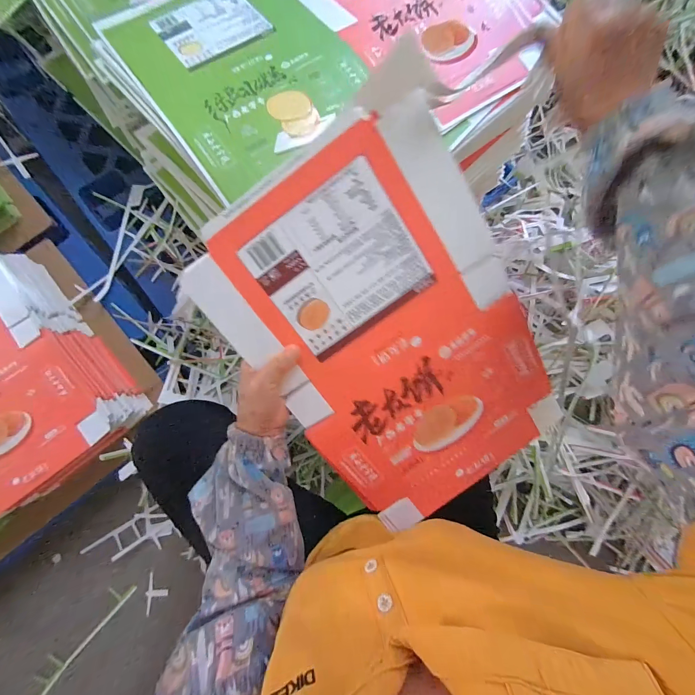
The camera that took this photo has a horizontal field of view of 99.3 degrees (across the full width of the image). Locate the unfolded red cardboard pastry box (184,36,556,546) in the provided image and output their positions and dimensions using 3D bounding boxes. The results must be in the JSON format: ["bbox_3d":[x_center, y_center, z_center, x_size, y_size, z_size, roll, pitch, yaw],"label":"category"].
[{"bbox_3d":[0.060,0.005,0.349,0.289,0.019,0.457,-34,108,5],"label":"unfolded red cardboard pastry box"}]

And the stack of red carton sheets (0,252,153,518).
[{"bbox_3d":[-0.693,0.063,0.589,0.315,0.124,0.475,-39,85,-8],"label":"stack of red carton sheets"}]

